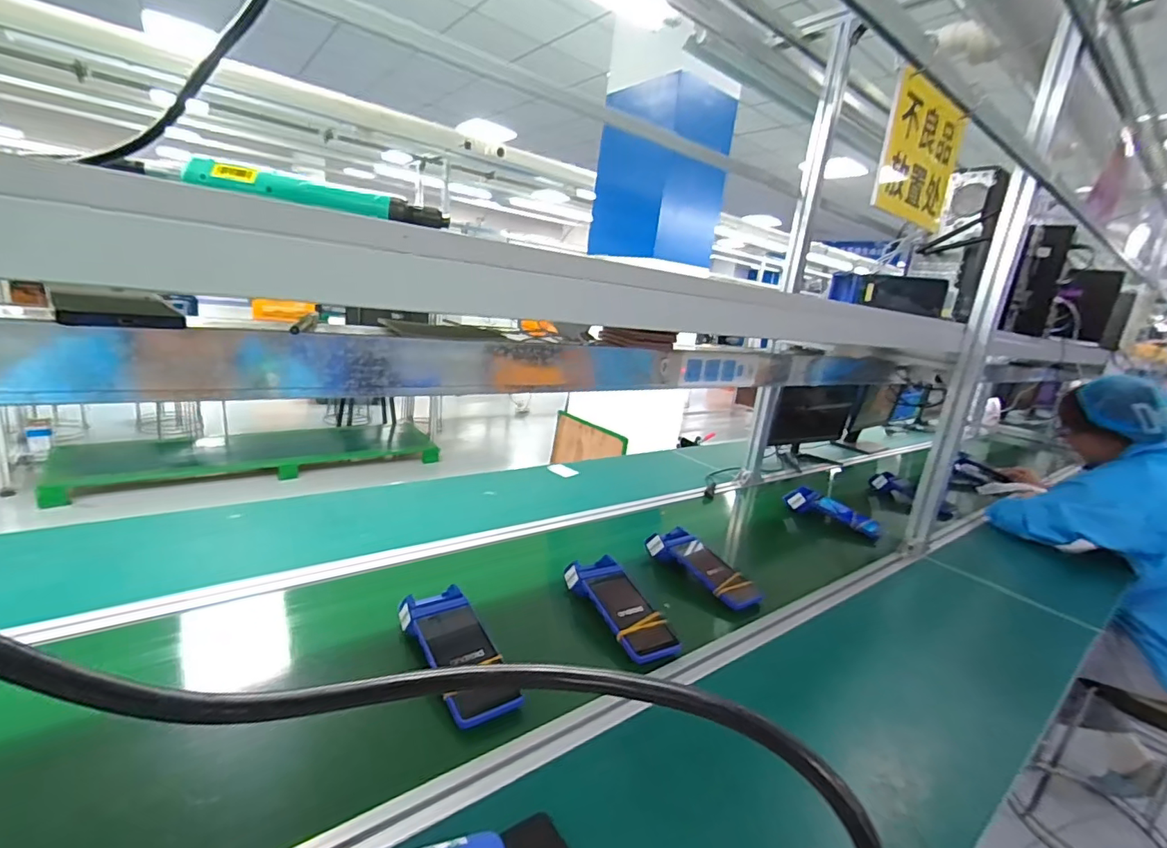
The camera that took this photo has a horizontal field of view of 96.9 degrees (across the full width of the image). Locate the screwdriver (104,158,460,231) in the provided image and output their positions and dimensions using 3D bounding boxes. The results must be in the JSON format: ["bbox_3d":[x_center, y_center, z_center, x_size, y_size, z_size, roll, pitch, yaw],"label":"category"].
[{"bbox_3d":[-0.244,-0.194,0.427,0.253,0.029,0.030,6,14,-8],"label":"screwdriver"}]

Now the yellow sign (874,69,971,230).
[{"bbox_3d":[0.429,-0.333,0.650,0.192,0.146,0.013,-2,17,-37],"label":"yellow sign"}]

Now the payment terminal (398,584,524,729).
[{"bbox_3d":[-0.160,0.282,0.658,0.086,0.046,0.213,-4,18,-38],"label":"payment terminal"}]

